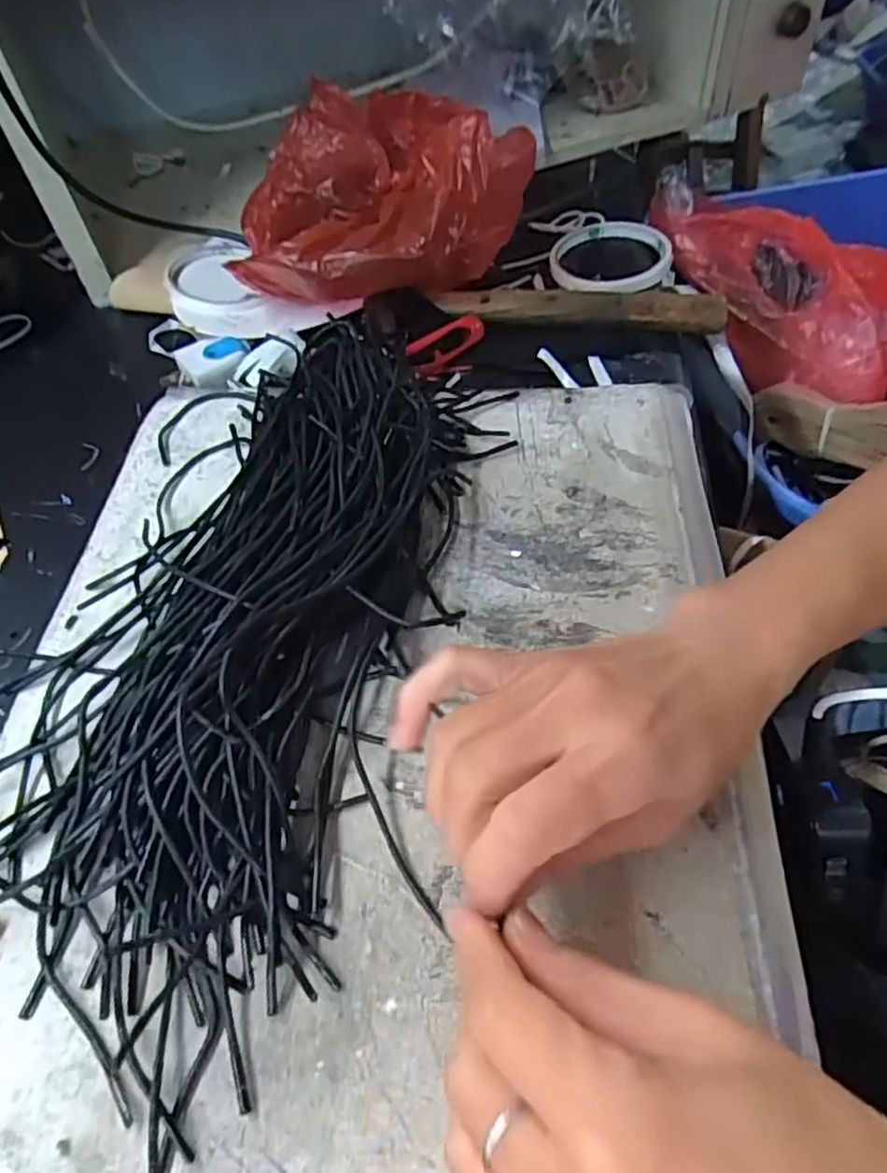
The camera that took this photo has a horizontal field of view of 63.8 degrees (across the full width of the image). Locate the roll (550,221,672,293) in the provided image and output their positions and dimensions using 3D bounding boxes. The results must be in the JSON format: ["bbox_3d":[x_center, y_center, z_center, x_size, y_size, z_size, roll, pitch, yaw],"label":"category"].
[{"bbox_3d":[0.122,-0.240,0.519,0.084,0.014,0.098,-14,53,-5],"label":"roll"}]

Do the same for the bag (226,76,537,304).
[{"bbox_3d":[-0.048,-0.271,0.503,0.198,0.098,0.197,-8,53,-1],"label":"bag"}]

